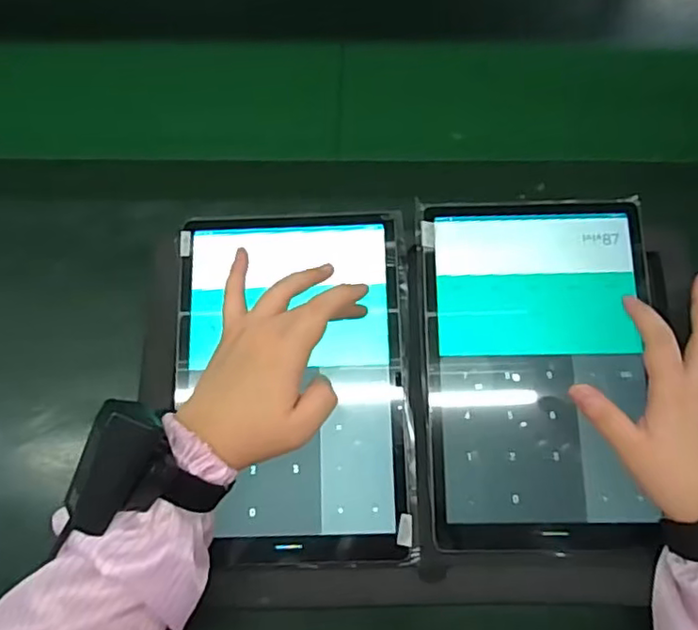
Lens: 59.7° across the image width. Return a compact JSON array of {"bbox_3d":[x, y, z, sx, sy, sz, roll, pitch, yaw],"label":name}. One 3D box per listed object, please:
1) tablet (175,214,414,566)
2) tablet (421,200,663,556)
[{"bbox_3d":[-0.042,0.049,0.450,0.170,0.012,0.253,-2,76,1],"label":"tablet"},{"bbox_3d":[0.140,0.038,0.446,0.162,0.015,0.254,-1,76,2],"label":"tablet"}]

